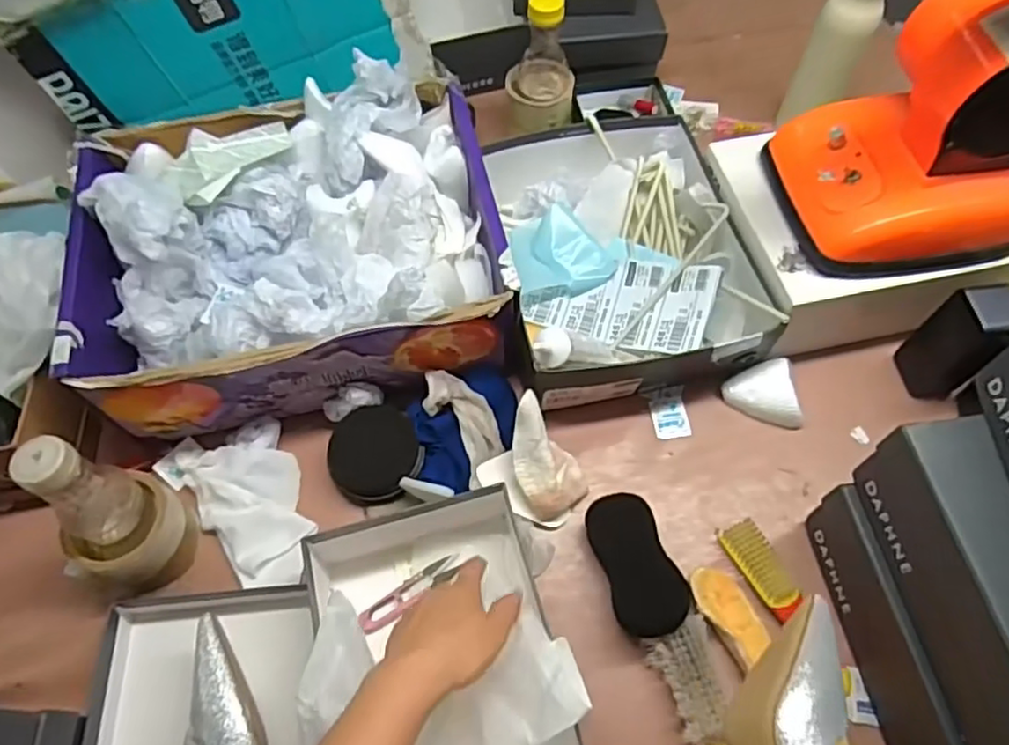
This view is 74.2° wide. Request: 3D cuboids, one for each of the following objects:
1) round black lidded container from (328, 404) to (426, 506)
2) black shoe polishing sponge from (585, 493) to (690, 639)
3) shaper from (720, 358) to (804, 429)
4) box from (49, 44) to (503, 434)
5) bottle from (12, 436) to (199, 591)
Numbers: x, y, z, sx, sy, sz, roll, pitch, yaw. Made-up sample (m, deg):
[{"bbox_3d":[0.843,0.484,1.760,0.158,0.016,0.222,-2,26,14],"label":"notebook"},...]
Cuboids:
[{"bbox_3d":[-0.126,0.078,0.649,0.085,0.026,0.087,0,61,1],"label":"round black lidded container"},{"bbox_3d":[0.116,0.169,0.596,0.061,0.046,0.126,-16,62,-8],"label":"black shoe polishing sponge"},{"bbox_3d":[0.264,0.024,0.687,0.068,0.033,0.068,0,61,1],"label":"shaper"},{"bbox_3d":[-0.215,-0.133,0.680,0.399,0.140,0.317,-10,62,-5],"label":"box"},{"bbox_3d":[-0.328,0.118,0.542,0.084,0.169,0.083,10,62,6],"label":"bottle"}]

